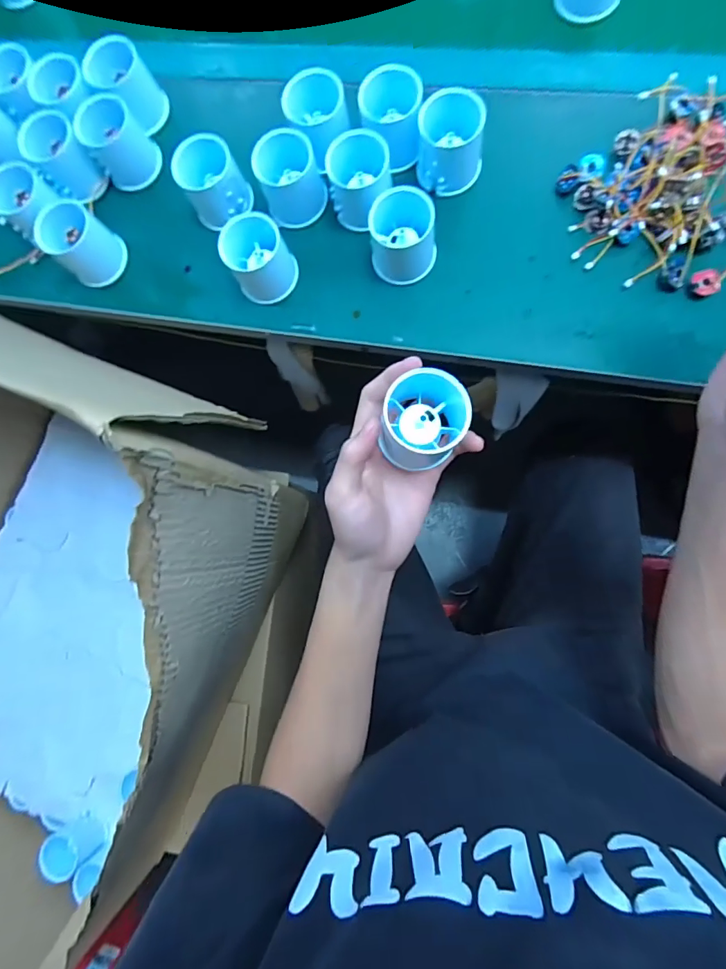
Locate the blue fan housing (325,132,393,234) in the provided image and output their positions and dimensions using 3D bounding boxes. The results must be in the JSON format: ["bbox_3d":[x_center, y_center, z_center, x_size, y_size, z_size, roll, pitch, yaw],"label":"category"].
[{"bbox_3d":[-0.003,-0.264,0.388,0.054,0.051,0.047,-37,80,1],"label":"blue fan housing"}]

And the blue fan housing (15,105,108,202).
[{"bbox_3d":[-0.286,-0.311,0.429,0.048,0.056,0.049,-1,83,7],"label":"blue fan housing"}]

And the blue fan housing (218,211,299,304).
[{"bbox_3d":[-0.091,-0.201,0.397,0.054,0.054,0.054,-1,83,7],"label":"blue fan housing"}]

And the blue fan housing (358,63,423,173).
[{"bbox_3d":[0.028,-0.315,0.383,0.047,0.045,0.053,-45,80,0],"label":"blue fan housing"}]

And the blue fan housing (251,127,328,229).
[{"bbox_3d":[-0.065,-0.272,0.402,0.054,0.053,0.053,-24,81,3],"label":"blue fan housing"}]

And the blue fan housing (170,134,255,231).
[{"bbox_3d":[-0.135,-0.272,0.407,0.053,0.058,0.051,-1,83,7],"label":"blue fan housing"}]

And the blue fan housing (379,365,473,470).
[{"bbox_3d":[0.039,-0.041,0.291,0.055,0.047,0.055,-1,83,7],"label":"blue fan housing"}]

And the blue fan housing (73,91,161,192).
[{"bbox_3d":[-0.235,-0.331,0.433,0.054,0.057,0.054,-1,83,7],"label":"blue fan housing"}]

